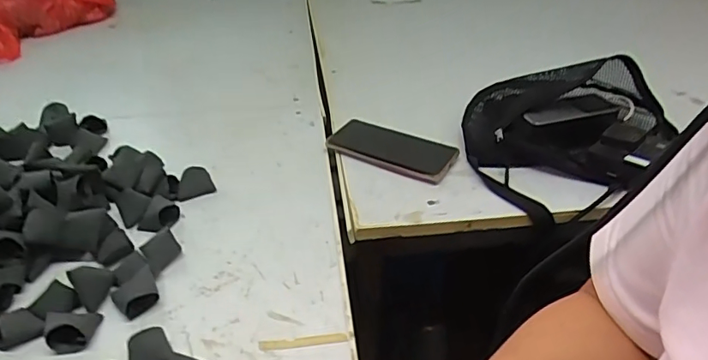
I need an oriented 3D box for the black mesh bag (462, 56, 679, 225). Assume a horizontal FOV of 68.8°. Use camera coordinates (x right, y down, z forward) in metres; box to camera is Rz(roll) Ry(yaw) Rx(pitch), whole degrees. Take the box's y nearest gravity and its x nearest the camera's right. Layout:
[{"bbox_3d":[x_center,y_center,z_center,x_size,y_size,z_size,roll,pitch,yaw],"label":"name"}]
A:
[{"bbox_3d":[0.275,-0.078,0.656,0.290,0.083,0.218,-21,41,-26],"label":"black mesh bag"}]

